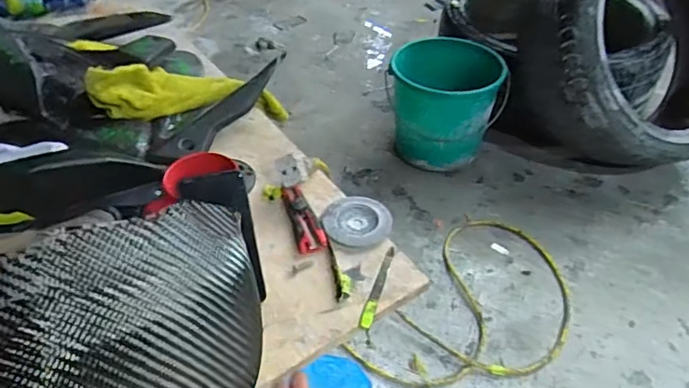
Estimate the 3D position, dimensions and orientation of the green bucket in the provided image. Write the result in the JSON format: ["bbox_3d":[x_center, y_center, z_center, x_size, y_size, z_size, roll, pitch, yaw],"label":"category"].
[{"bbox_3d":[0.250,-0.228,1.366,0.249,0.266,0.241,-1,45,1],"label":"green bucket"}]

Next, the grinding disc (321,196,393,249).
[{"bbox_3d":[0.018,0.038,0.749,0.094,0.008,0.091,-1,45,1],"label":"grinding disc"}]

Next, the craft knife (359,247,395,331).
[{"bbox_3d":[0.043,0.116,0.675,0.014,0.008,0.129,12,46,14],"label":"craft knife"}]

